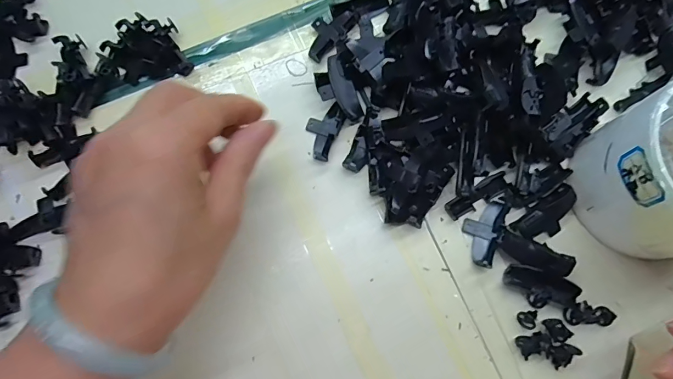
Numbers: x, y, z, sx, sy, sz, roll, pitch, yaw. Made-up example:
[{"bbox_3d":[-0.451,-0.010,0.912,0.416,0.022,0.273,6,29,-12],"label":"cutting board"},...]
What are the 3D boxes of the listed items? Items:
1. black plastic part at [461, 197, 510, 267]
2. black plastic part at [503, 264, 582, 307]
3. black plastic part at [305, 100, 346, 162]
[{"bbox_3d":[0.087,0.024,0.244,0.021,0.009,0.041,18,77,4],"label":"black plastic part"},{"bbox_3d":[0.118,0.054,0.236,0.040,0.009,0.015,21,77,4],"label":"black plastic part"},{"bbox_3d":[-0.009,-0.039,0.259,0.021,0.011,0.038,24,77,5],"label":"black plastic part"}]

